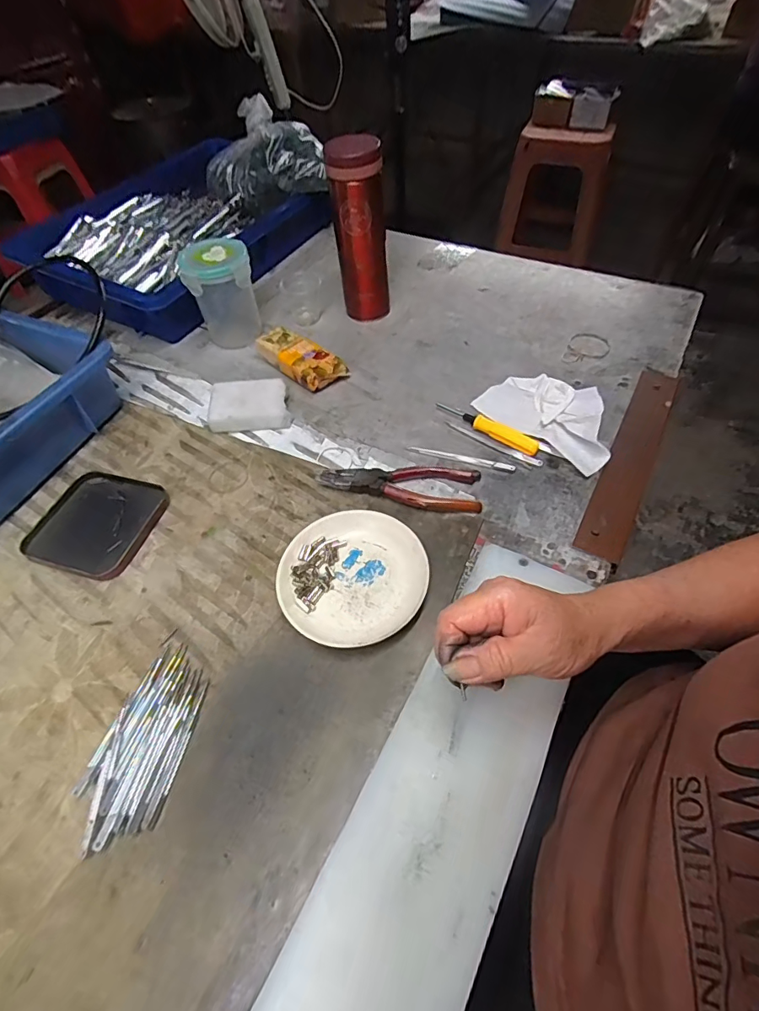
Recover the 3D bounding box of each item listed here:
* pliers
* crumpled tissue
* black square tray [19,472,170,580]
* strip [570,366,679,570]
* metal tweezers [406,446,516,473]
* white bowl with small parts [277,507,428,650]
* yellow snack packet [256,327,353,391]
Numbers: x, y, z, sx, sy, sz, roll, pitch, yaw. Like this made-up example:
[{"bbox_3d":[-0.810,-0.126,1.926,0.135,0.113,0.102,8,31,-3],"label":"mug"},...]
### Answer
[{"bbox_3d":[0.020,-0.021,0.455,0.150,0.013,0.048,8,54,9],"label":"pliers"},{"bbox_3d":[0.180,-0.104,0.495,0.148,0.031,0.101,33,62,24],"label":"crumpled tissue"},{"bbox_3d":[-0.266,0.015,0.449,0.105,0.011,0.103,11,55,11],"label":"black square tray"},{"bbox_3d":[0.246,-0.051,0.463,0.040,0.004,0.254,24,58,19],"label":"strip"},{"bbox_3d":[0.080,-0.047,0.478,0.108,0.004,0.009,14,56,13],"label":"metal tweezers"},{"bbox_3d":[-0.022,0.057,0.388,0.117,0.022,0.111,-2,53,2],"label":"white bowl with small parts"},{"bbox_3d":[-0.093,-0.176,0.570,0.053,0.031,0.106,-39,61,-23],"label":"yellow snack packet"}]

